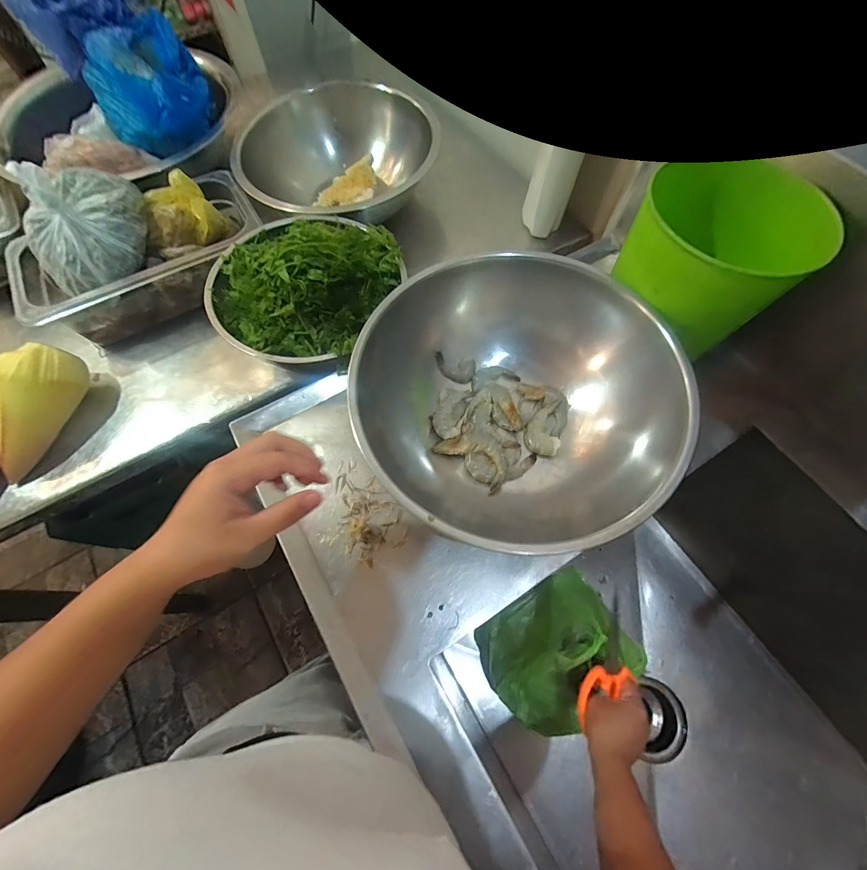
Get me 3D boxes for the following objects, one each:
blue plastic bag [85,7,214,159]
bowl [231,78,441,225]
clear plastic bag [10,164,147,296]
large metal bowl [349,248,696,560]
[{"bbox_3d":[-0.434,-0.526,0.585,0.159,0.118,0.155,-26,69,-11],"label":"blue plastic bag"},{"bbox_3d":[-0.151,-0.491,0.661,0.302,0.124,0.302,0,66,0],"label":"bowl"},{"bbox_3d":[-0.459,-0.278,0.498,0.155,0.087,0.129,-40,72,-16],"label":"clear plastic bag"},{"bbox_3d":[0.070,-0.026,0.379,0.269,0.144,0.280,0,66,0],"label":"large metal bowl"}]

